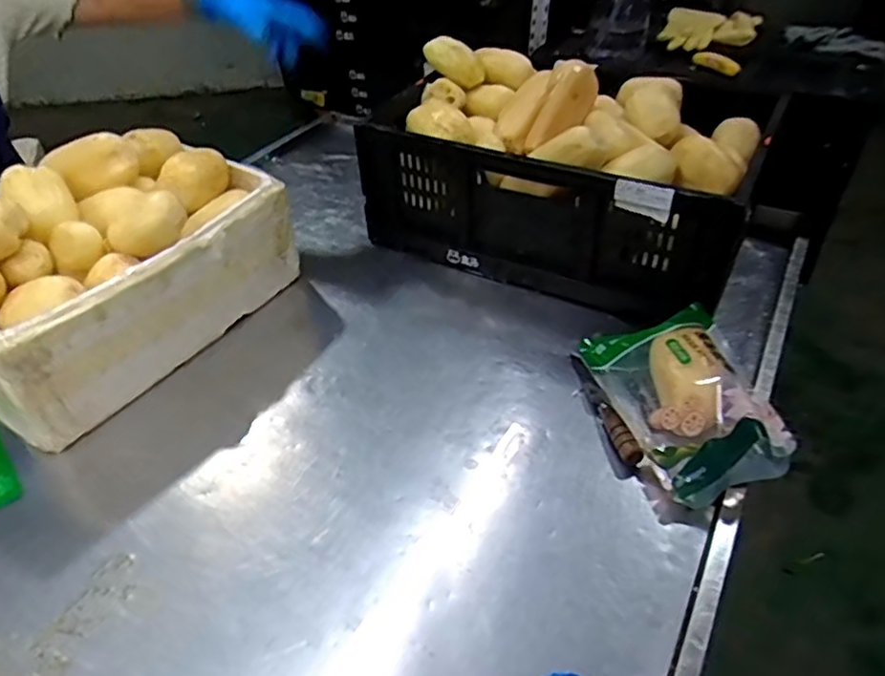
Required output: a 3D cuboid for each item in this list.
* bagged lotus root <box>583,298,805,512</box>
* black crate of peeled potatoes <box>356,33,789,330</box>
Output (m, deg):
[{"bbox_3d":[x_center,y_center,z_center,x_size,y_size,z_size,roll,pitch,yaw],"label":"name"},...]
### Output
[{"bbox_3d":[0.308,0.060,0.821,0.182,0.085,0.295,-10,41,-8],"label":"bagged lotus root"},{"bbox_3d":[0.220,-0.306,1.116,0.592,0.266,0.420,18,45,23],"label":"black crate of peeled potatoes"}]

